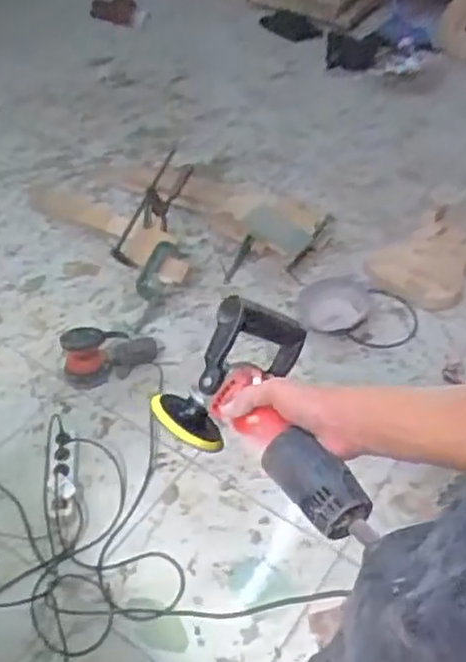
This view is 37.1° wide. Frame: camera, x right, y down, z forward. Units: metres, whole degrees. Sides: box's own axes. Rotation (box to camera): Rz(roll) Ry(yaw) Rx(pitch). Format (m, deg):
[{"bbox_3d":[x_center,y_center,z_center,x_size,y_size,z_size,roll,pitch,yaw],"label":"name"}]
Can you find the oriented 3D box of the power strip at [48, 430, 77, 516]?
[{"bbox_3d":[-0.387,0.321,1.578,0.065,0.056,0.205,-6,47,-8],"label":"power strip"}]

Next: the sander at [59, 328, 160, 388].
[{"bbox_3d":[-0.299,0.046,1.709,0.238,0.113,0.111,-11,48,-12],"label":"sander"}]

